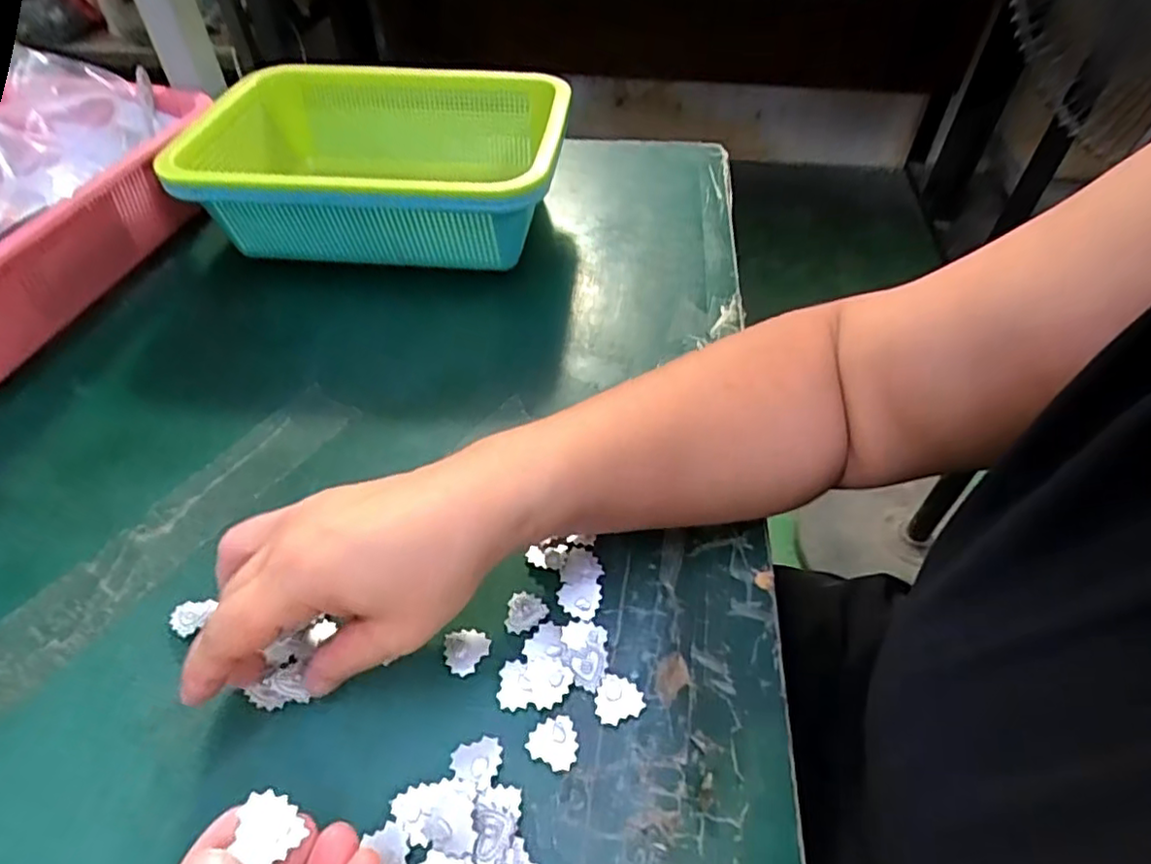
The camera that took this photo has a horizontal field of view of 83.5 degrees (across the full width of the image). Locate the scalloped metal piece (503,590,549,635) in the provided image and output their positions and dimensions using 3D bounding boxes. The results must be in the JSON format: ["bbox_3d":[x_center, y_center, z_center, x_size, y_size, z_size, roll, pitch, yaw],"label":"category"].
[{"bbox_3d":[-0.022,0.082,0.297,0.019,0.004,0.019,3,48,4],"label":"scalloped metal piece"}]

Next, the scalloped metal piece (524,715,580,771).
[{"bbox_3d":[-0.008,0.124,0.260,0.019,0.004,0.019,-1,48,1],"label":"scalloped metal piece"}]

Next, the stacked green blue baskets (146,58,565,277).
[{"bbox_3d":[-0.138,-0.196,0.493,0.250,0.096,0.182,3,48,4],"label":"stacked green blue baskets"}]

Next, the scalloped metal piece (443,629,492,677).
[{"bbox_3d":[-0.049,0.097,0.285,0.019,0.004,0.019,2,48,3],"label":"scalloped metal piece"}]

